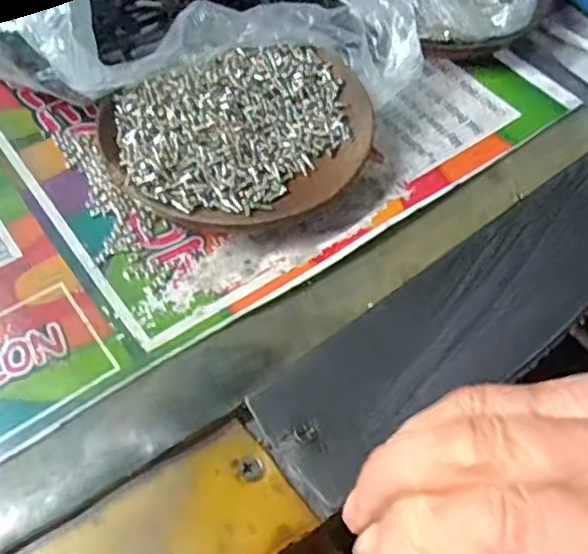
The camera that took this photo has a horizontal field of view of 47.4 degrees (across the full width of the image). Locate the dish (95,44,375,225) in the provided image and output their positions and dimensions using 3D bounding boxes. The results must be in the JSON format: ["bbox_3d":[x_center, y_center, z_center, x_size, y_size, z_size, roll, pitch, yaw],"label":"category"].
[{"bbox_3d":[-0.020,-0.060,0.286,0.113,0.023,0.085,-19,59,-15],"label":"dish"}]

